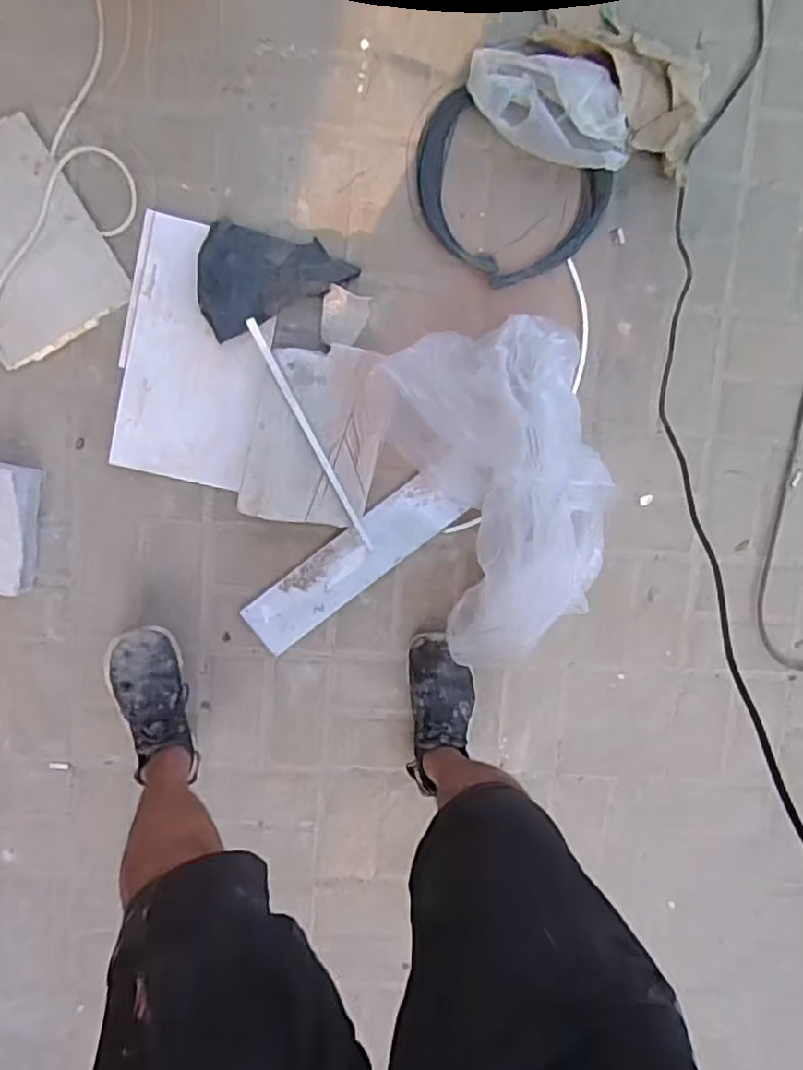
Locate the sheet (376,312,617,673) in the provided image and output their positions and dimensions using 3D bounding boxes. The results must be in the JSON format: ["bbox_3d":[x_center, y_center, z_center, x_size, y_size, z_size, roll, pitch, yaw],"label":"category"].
[{"bbox_3d":[0.170,-0.066,1.027,0.291,0.207,0.500,-14,99,-2],"label":"sheet"}]

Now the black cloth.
[{"bbox_3d":[-0.211,-0.423,1.022,0.236,0.049,0.162,-26,99,0],"label":"black cloth"}]

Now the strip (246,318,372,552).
[{"bbox_3d":[-0.143,-0.153,1.031,0.015,0.017,0.390,-27,99,0],"label":"strip"}]

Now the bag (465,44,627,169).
[{"bbox_3d":[0.226,-0.646,0.993,0.256,0.045,0.129,17,96,-7],"label":"bag"}]

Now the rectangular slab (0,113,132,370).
[{"bbox_3d":[-0.594,-0.445,1.004,0.240,0.016,0.303,-31,99,0],"label":"rectangular slab"}]

